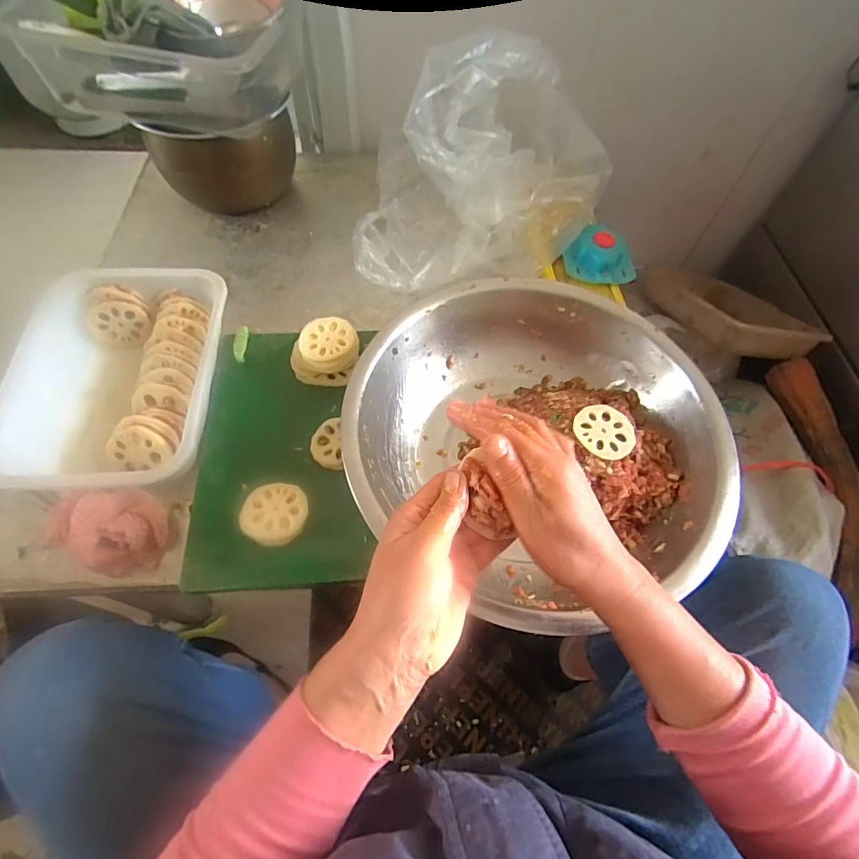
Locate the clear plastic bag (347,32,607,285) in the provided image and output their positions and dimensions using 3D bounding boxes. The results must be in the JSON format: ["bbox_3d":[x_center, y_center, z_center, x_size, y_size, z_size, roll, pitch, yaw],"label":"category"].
[{"bbox_3d":[0.055,-0.366,0.645,0.327,0.228,0.238,-12,63,-10],"label":"clear plastic bag"}]

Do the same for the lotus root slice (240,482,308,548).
[{"bbox_3d":[-0.165,0.089,0.486,0.067,0.010,0.064,1,61,-3],"label":"lotus root slice"}]

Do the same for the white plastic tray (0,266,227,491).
[{"bbox_3d":[-0.352,-0.057,0.539,0.208,0.079,0.283,-1,61,-4],"label":"white plastic tray"}]

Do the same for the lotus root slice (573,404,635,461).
[{"bbox_3d":[0.188,0.001,0.489,0.058,0.004,0.063,-2,60,3],"label":"lotus root slice"}]

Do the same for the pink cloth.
[{"bbox_3d":[-0.322,0.102,0.465,0.096,0.050,0.080,8,61,1],"label":"pink cloth"}]

